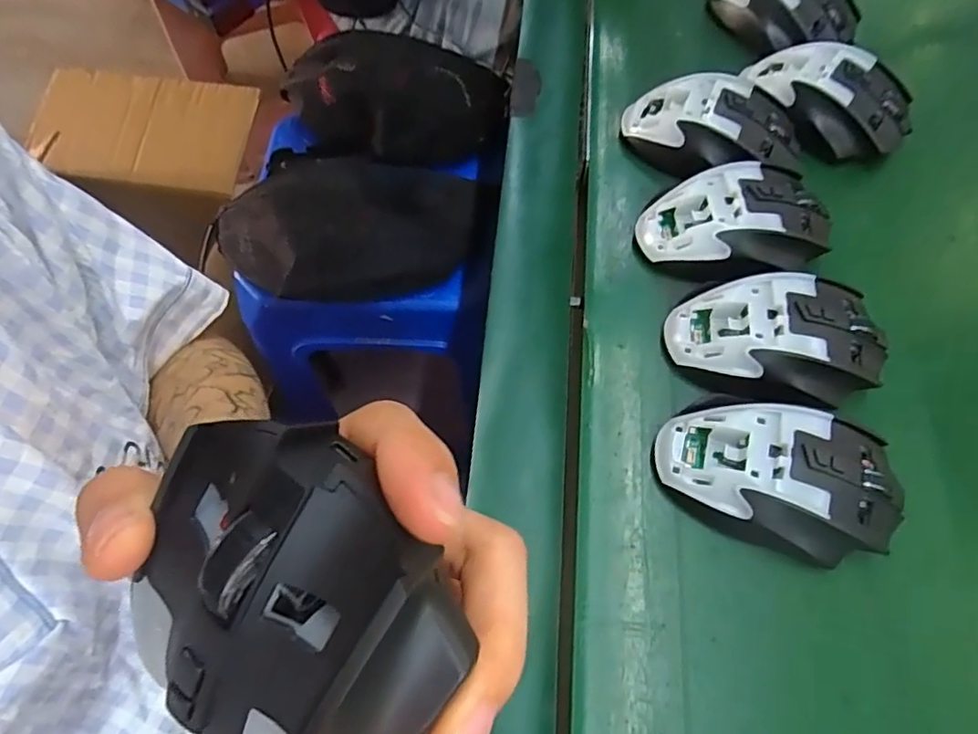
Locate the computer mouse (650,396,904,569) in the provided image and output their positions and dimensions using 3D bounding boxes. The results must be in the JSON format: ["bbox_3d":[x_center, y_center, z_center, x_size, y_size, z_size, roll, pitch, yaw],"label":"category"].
[{"bbox_3d":[0.144,0.054,0.288,0.114,0.037,0.071,12,65,8],"label":"computer mouse"}]

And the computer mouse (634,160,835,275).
[{"bbox_3d":[0.155,-0.086,0.356,0.114,0.037,0.070,-12,64,-4],"label":"computer mouse"}]

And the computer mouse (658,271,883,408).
[{"bbox_3d":[0.161,-0.011,0.321,0.113,0.038,0.072,1,64,2],"label":"computer mouse"}]

